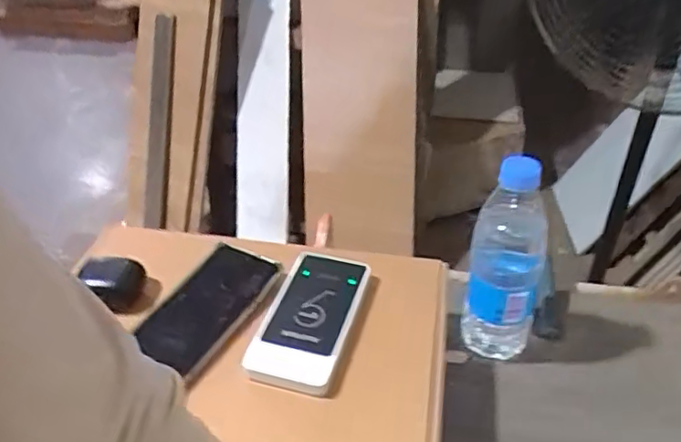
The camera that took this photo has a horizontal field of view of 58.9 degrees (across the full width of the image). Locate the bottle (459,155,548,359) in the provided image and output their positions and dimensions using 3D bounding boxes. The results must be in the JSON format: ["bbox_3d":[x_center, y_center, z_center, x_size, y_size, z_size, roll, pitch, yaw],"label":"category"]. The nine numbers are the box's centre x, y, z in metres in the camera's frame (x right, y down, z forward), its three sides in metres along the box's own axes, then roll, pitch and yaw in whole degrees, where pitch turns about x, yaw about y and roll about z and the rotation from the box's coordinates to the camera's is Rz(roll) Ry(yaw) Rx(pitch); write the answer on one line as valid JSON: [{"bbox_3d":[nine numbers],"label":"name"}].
[{"bbox_3d":[0.156,0.041,0.569,0.065,0.214,0.058,10,39,14],"label":"bottle"}]

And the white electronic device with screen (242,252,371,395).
[{"bbox_3d":[-0.025,0.079,0.534,0.074,0.015,0.148,11,40,16],"label":"white electronic device with screen"}]

